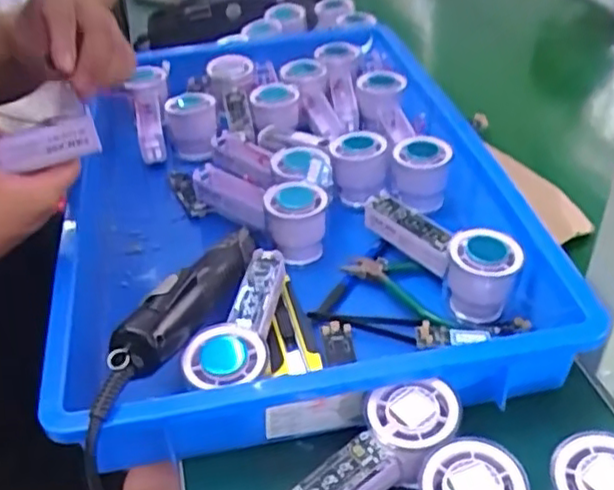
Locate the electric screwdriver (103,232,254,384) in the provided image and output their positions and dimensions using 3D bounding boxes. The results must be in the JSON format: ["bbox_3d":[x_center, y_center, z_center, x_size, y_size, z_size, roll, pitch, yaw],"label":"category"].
[{"bbox_3d":[-0.075,0.031,0.493,0.037,0.040,0.191,11,26,16],"label":"electric screwdriver"}]

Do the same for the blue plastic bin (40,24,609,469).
[{"bbox_3d":[-0.019,-0.053,0.638,0.359,0.094,0.556,-7,38,-7],"label":"blue plastic bin"}]

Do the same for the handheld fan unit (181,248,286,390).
[{"bbox_3d":[-0.045,0.052,0.489,0.050,0.031,0.138,5,39,9],"label":"handheld fan unit"}]

